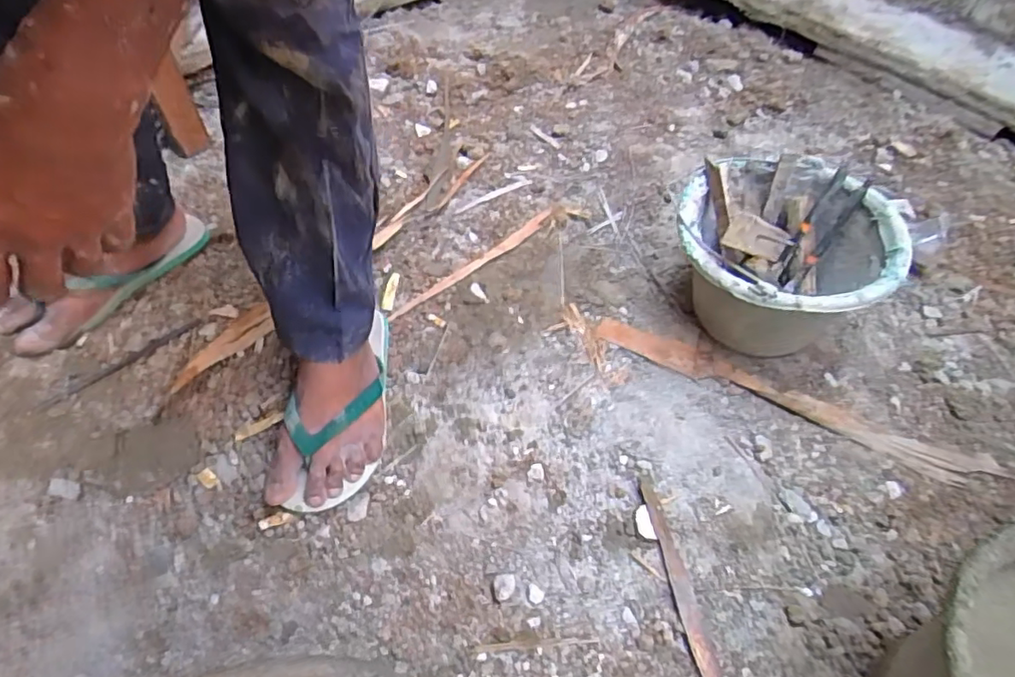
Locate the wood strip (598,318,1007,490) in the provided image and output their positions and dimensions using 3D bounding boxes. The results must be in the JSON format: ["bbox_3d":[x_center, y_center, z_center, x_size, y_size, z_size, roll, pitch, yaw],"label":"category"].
[{"bbox_3d":[0.357,0.074,0.764,0.511,0.015,0.051,23,54,11],"label":"wood strip"}]

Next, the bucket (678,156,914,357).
[{"bbox_3d":[0.329,-0.093,0.760,0.244,0.215,0.239,3,53,-4],"label":"bucket"}]

